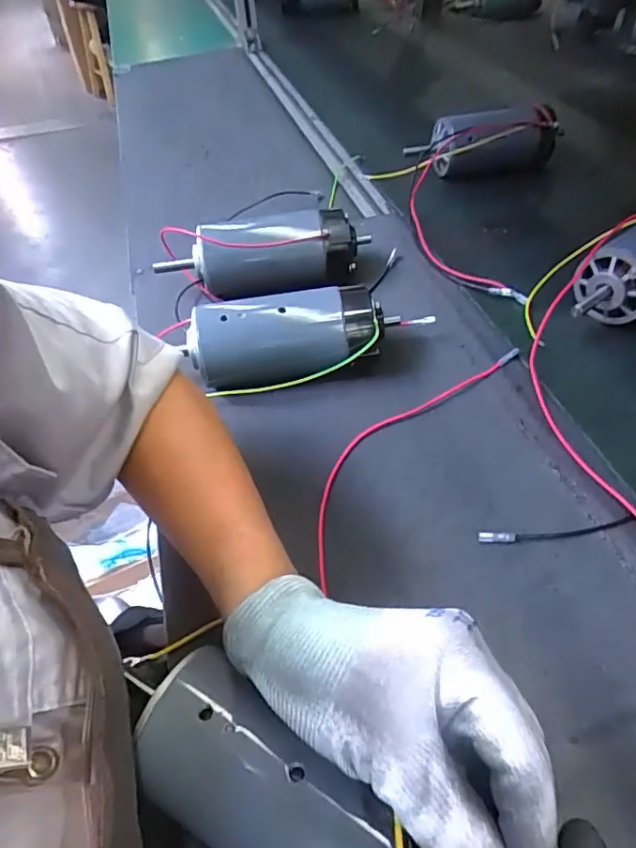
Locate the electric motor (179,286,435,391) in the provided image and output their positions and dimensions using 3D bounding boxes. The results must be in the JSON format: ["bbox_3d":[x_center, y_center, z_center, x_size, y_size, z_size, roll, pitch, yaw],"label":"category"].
[{"bbox_3d":[-0.007,-0.077,0.484,0.218,0.072,0.072,-6,48,-1],"label":"electric motor"}]

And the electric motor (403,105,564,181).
[{"bbox_3d":[0.229,-0.371,0.727,0.205,0.078,0.061,-8,47,-2],"label":"electric motor"}]

